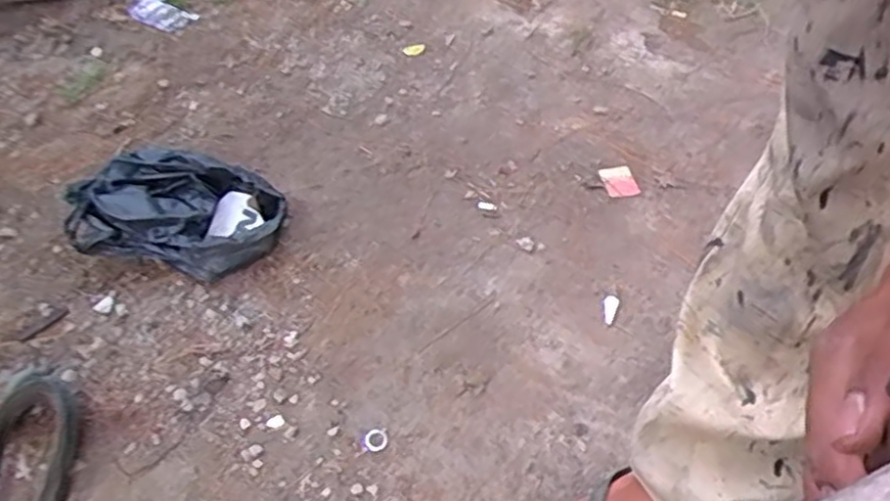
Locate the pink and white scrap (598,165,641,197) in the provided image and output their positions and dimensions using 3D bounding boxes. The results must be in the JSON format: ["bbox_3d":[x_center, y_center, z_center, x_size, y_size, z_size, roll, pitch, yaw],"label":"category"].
[{"bbox_3d":[0.248,-0.101,1.080,0.047,0.007,0.054,-11,46,-9],"label":"pink and white scrap"}]

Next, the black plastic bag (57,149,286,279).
[{"bbox_3d":[-0.342,-0.055,1.012,0.265,0.083,0.184,7,46,9],"label":"black plastic bag"}]

